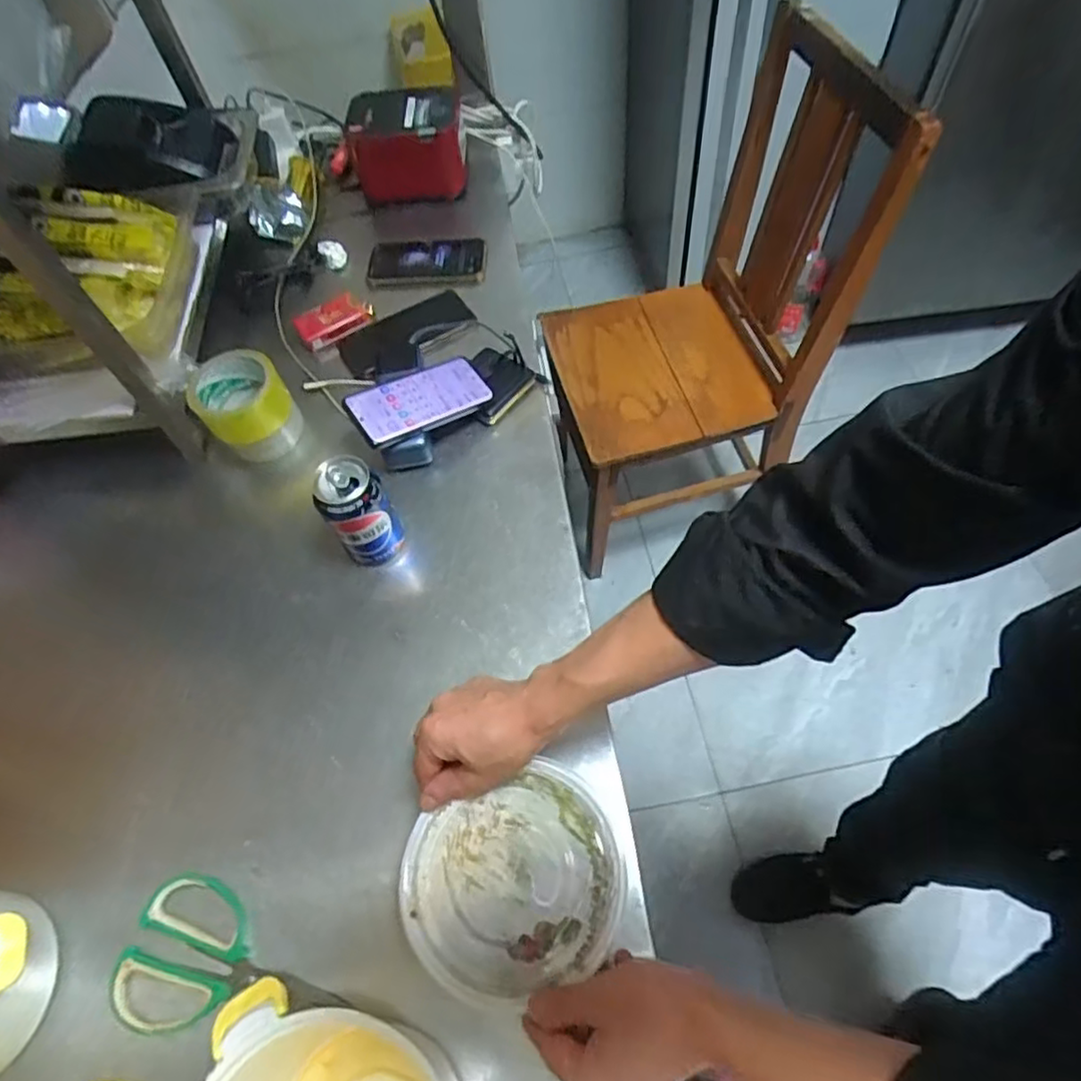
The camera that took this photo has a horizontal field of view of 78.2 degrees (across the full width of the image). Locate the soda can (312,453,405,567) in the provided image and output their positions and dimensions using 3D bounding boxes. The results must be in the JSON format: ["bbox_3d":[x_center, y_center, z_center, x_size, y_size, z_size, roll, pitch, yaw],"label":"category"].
[{"bbox_3d":[-0.178,-0.026,0.666,0.064,0.128,0.055,-31,62,-13],"label":"soda can"}]

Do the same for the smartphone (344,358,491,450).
[{"bbox_3d":[-0.135,-0.160,0.751,0.158,0.012,0.074,-30,72,-29],"label":"smartphone"}]

